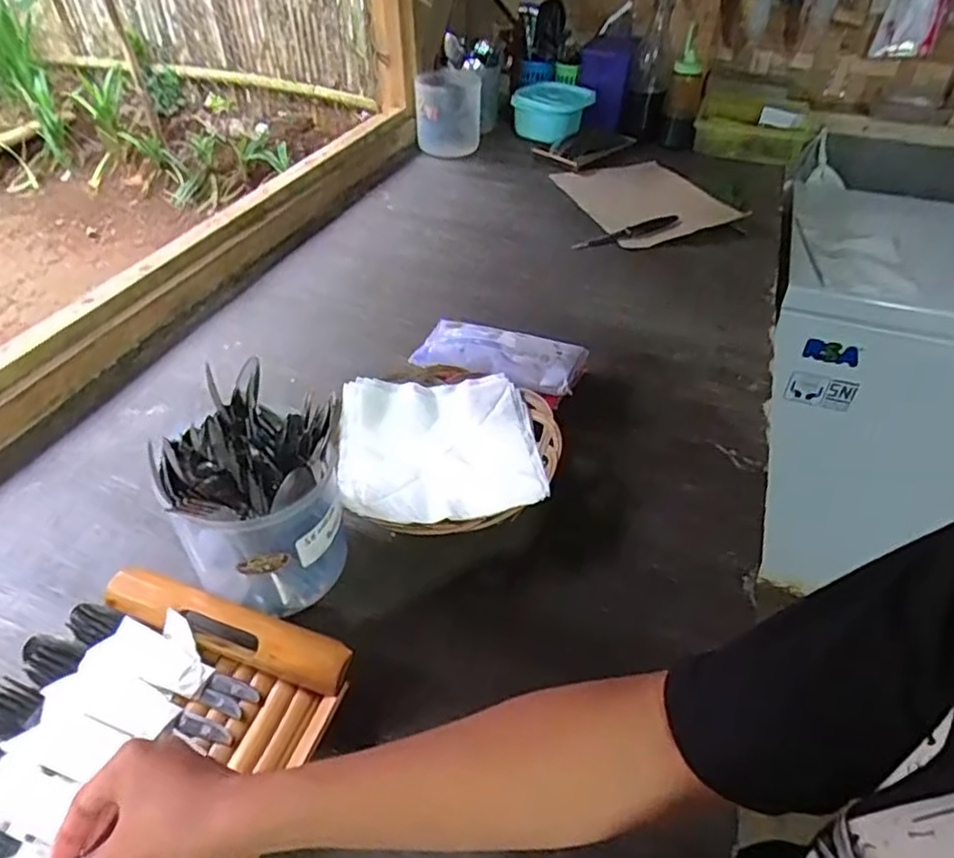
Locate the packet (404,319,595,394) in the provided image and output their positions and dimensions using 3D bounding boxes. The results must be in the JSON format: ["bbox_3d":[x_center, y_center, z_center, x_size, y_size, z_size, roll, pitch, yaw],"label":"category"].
[{"bbox_3d":[0.027,-0.094,0.782,0.197,0.027,0.092,12,44,12],"label":"packet"}]

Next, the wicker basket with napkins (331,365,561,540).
[{"bbox_3d":[-0.030,0.018,0.696,0.223,0.052,0.241,-2,43,-3],"label":"wicker basket with napkins"}]

